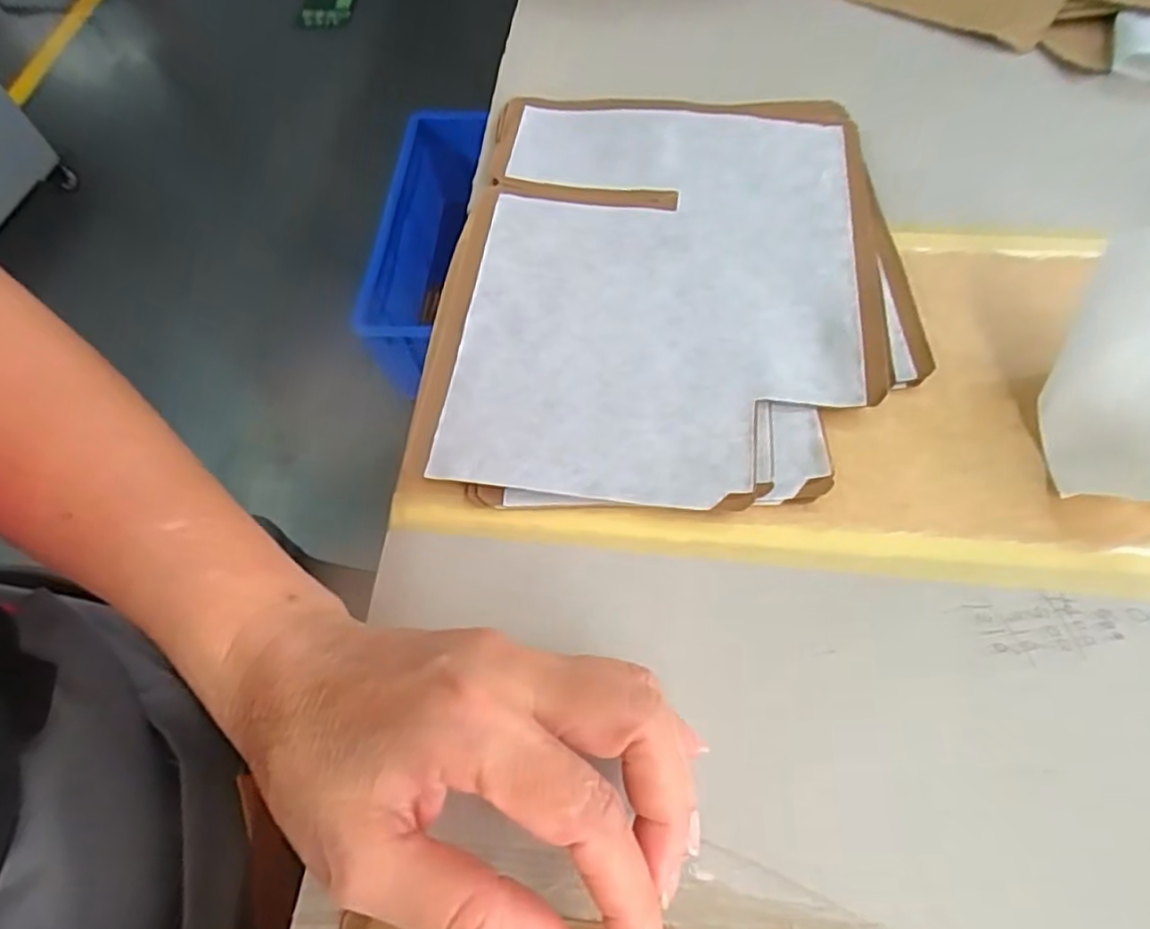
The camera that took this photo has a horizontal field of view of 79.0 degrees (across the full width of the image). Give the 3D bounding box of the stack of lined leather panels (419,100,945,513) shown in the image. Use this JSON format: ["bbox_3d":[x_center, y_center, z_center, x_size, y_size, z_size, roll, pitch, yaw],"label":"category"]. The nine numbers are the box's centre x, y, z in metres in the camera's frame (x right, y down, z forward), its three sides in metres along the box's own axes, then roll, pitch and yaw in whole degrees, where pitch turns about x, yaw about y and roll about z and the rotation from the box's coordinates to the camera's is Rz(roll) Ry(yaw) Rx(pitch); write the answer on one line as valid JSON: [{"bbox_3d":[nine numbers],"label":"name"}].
[{"bbox_3d":[0.045,-0.090,0.329,0.207,0.011,0.237,-1,61,2],"label":"stack of lined leather panels"}]

